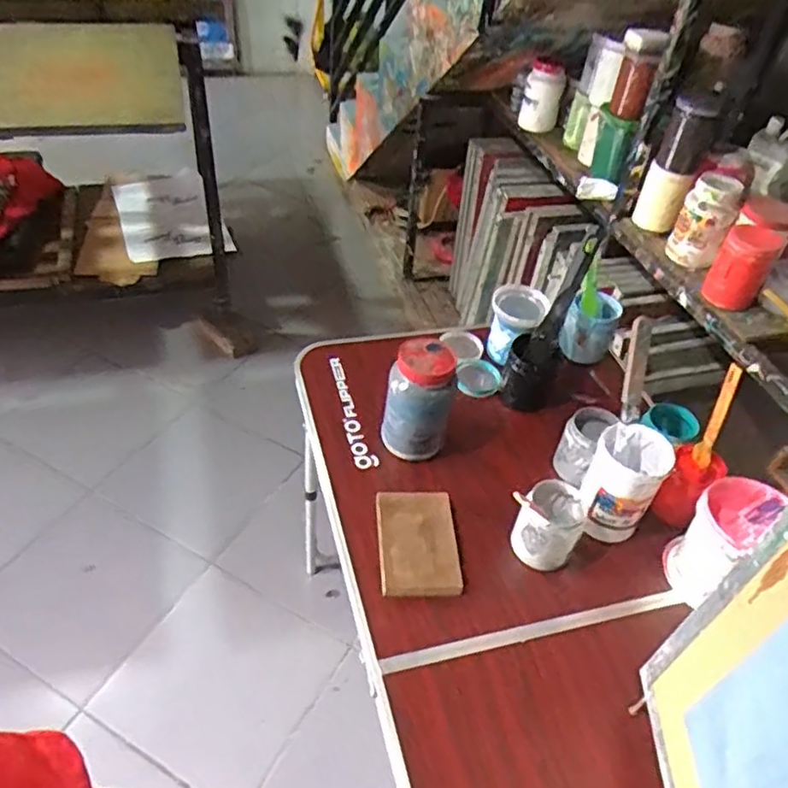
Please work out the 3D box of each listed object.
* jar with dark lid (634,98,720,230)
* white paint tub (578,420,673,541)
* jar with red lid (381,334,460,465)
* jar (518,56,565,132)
[{"bbox_3d":[0.576,-0.463,1.359,0.093,0.260,0.094,21,46,14],"label":"jar with dark lid"},{"bbox_3d":[0.320,0.129,0.938,0.098,0.147,0.110,28,48,21],"label":"white paint tub"},{"bbox_3d":[0.036,0.002,0.983,0.091,0.167,0.100,3,44,-3],"label":"jar with red lid"},{"bbox_3d":[0.383,-0.773,1.715,0.092,0.163,0.098,3,44,-3],"label":"jar"}]

